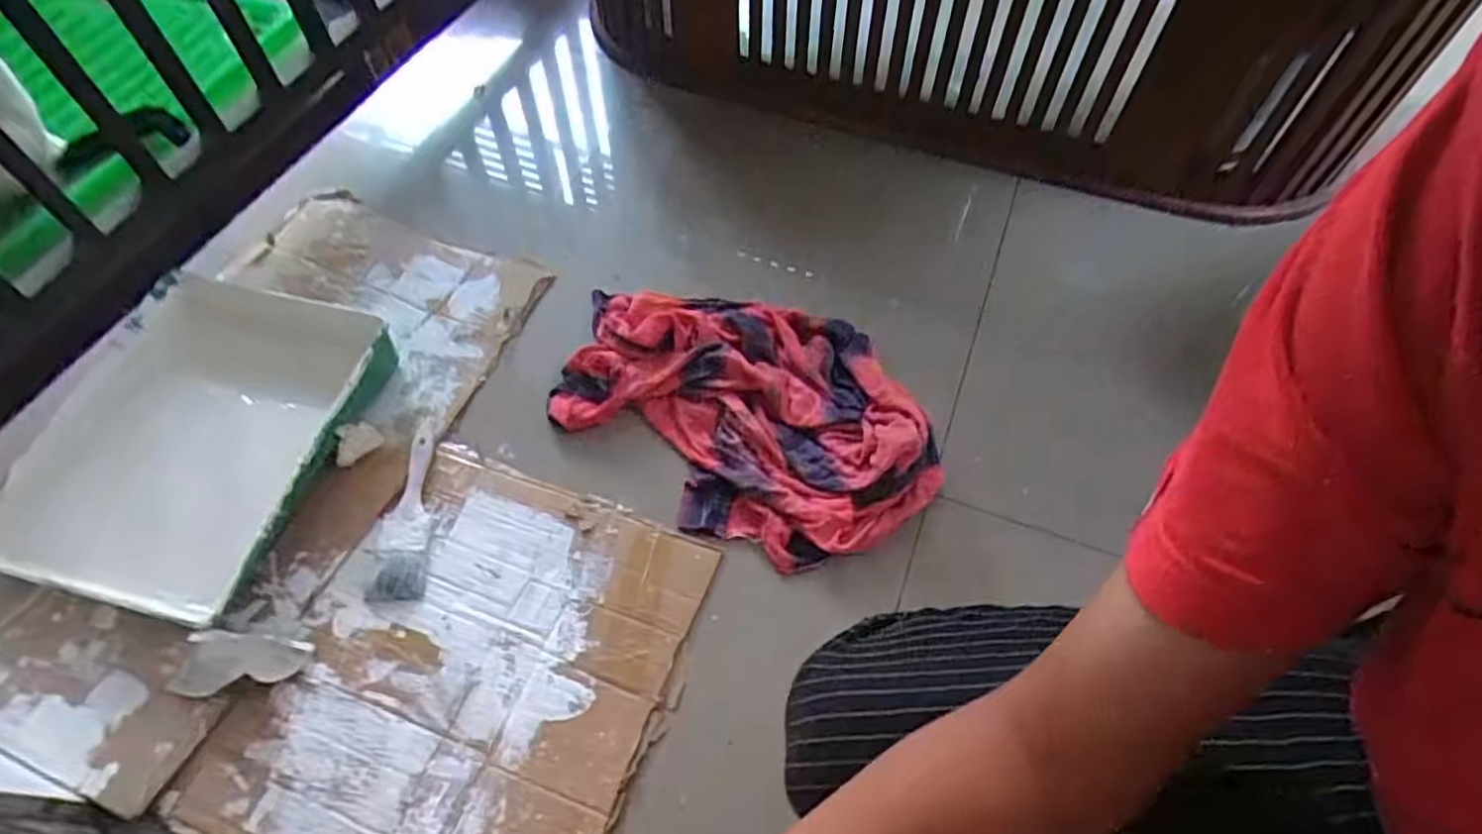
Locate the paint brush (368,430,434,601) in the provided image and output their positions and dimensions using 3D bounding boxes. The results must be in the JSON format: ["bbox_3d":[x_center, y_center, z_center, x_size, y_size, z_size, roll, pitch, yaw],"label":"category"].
[{"bbox_3d":[-0.341,0.098,0.765,0.050,0.010,0.185,-2,57,-2],"label":"paint brush"}]

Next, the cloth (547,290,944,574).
[{"bbox_3d":[0.002,-0.025,0.827,0.449,0.051,0.301,36,64,20],"label":"cloth"}]

